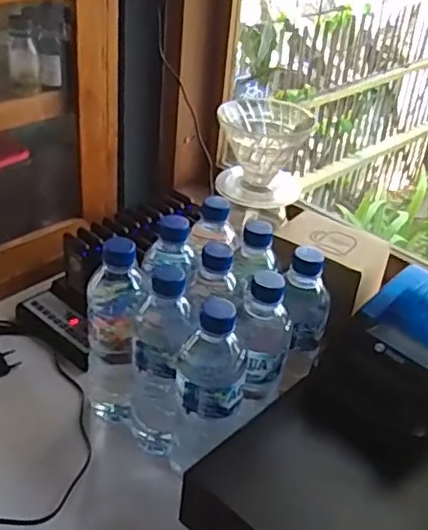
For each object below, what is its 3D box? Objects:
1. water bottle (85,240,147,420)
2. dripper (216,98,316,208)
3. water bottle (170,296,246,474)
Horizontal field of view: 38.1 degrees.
[{"bbox_3d":[-0.103,0.082,0.653,0.055,0.223,0.061,-3,35,-13],"label":"water bottle"},{"bbox_3d":[0.053,-0.123,0.740,0.098,0.100,0.129,6,34,-1],"label":"dripper"},{"bbox_3d":[-0.007,0.131,0.597,0.061,0.221,0.057,6,34,-1],"label":"water bottle"}]

